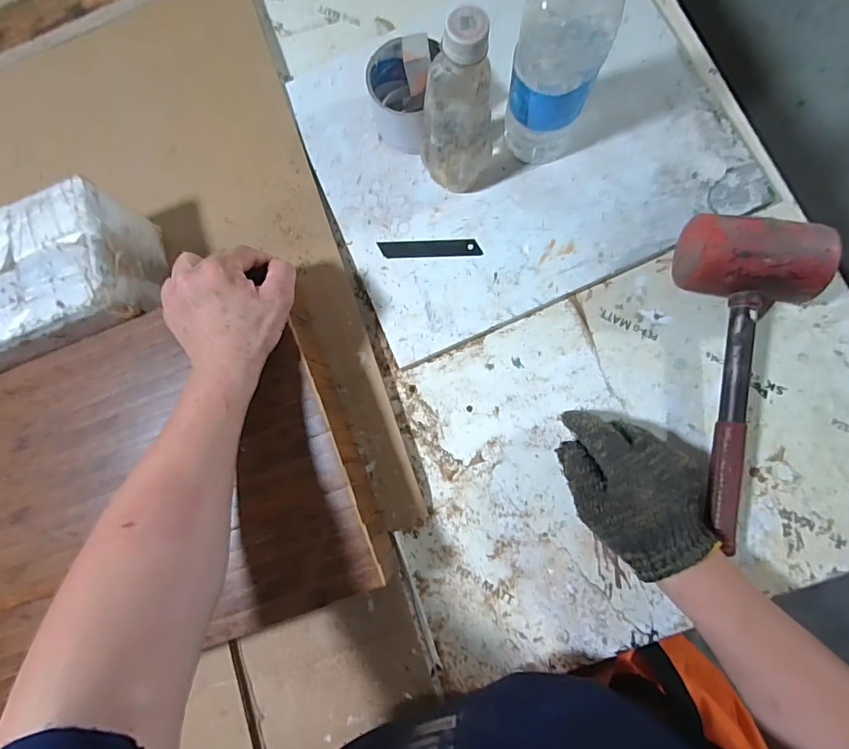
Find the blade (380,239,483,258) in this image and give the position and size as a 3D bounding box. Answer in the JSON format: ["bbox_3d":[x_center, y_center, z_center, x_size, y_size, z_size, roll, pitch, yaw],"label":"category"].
[{"bbox_3d":[0.005,-0.124,0.456,0.099,0.004,0.017,1,82,6],"label":"blade"}]

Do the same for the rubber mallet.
[{"bbox_3d":[0.259,0.007,0.382,0.103,0.065,0.269,7,83,7],"label":"rubber mallet"}]

